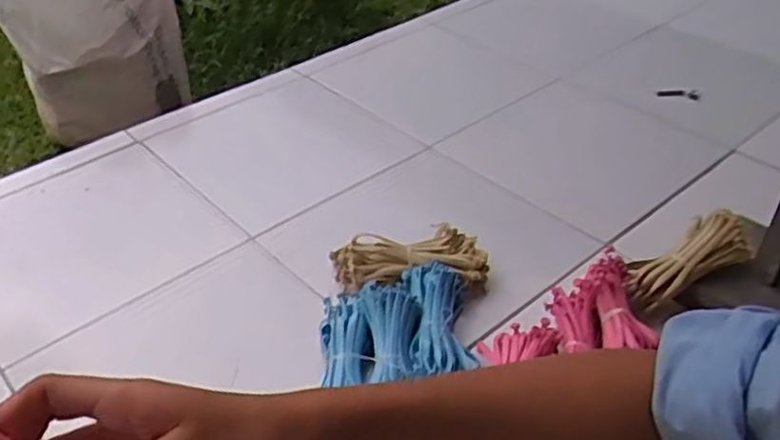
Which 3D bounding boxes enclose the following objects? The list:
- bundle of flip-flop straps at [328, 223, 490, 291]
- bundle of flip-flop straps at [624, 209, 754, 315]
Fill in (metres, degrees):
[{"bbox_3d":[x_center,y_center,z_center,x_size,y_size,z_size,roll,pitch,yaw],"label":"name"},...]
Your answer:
[{"bbox_3d":[0.026,0.057,1.080,0.235,0.062,0.082,2,39,5],"label":"bundle of flip-flop straps"},{"bbox_3d":[0.399,0.056,0.990,0.181,0.059,0.066,-35,42,4],"label":"bundle of flip-flop straps"}]

